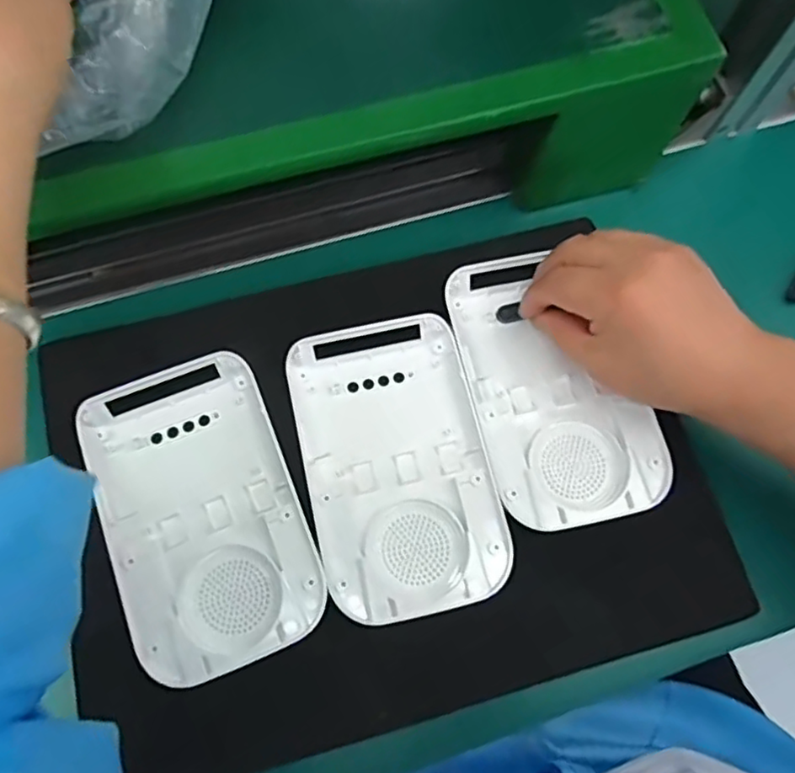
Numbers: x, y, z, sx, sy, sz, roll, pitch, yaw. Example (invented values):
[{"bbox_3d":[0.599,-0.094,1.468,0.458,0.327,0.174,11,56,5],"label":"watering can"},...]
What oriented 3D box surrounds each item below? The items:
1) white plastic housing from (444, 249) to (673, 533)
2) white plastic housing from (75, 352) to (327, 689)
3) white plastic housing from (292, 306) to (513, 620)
[{"bbox_3d":[0.087,-0.001,0.357,0.092,0.022,0.155,-14,70,-3],"label":"white plastic housing"},{"bbox_3d":[-0.101,0.064,0.331,0.095,0.015,0.156,-22,71,-5],"label":"white plastic housing"},{"bbox_3d":[-0.001,0.041,0.345,0.096,0.026,0.155,-13,70,-2],"label":"white plastic housing"}]

